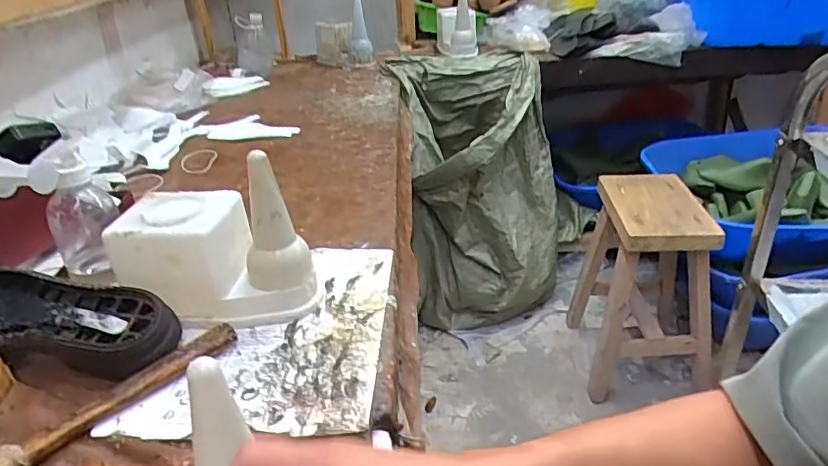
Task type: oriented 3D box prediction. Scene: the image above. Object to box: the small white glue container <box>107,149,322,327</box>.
[{"bbox_3d":[-0.208,0.011,0.601,0.198,0.149,0.095,-1,29,4],"label":"small white glue container"}]

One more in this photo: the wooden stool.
[{"bbox_3d":[0.577,0.131,1.397,0.291,0.481,0.305,-2,29,3],"label":"wooden stool"}]

